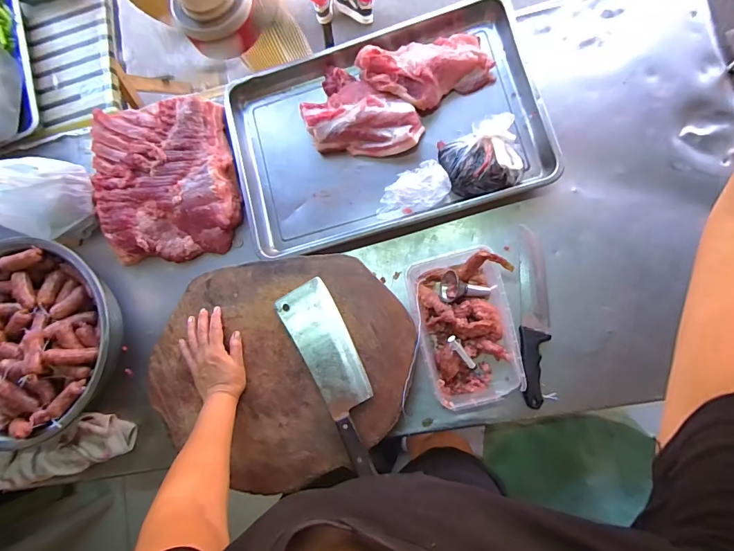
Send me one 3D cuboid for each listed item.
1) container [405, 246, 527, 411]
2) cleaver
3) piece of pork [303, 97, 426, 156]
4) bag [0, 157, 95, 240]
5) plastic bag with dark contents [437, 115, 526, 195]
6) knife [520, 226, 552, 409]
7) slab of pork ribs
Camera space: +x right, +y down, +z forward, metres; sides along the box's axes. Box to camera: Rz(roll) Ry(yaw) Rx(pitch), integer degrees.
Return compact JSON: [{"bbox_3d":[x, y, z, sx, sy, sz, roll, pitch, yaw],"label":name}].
[{"bbox_3d":[0.173,0.087,0.691,0.169,0.070,0.259,-9,83,7],"label":"container"},{"bbox_3d":[-0.048,0.156,0.648,0.089,0.035,0.309,-31,81,4],"label":"cleaver"},{"bbox_3d":[-0.012,-0.290,0.763,0.234,0.044,0.101,4,85,8],"label":"piece of pork"},{"bbox_3d":[-0.624,-0.151,0.732,0.104,0.195,0.159,26,88,9],"label":"bag"},{"bbox_3d":[0.203,-0.216,0.712,0.155,0.063,0.135,-14,83,6],"label":"plastic bag with dark contents"},{"bbox_3d":[0.301,0.070,0.703,0.048,0.017,0.312,0,84,8],"label":"knife"},{"bbox_3d":[-0.420,-0.196,0.818,0.301,0.051,0.332,-14,83,6],"label":"slab of pork ribs"}]

